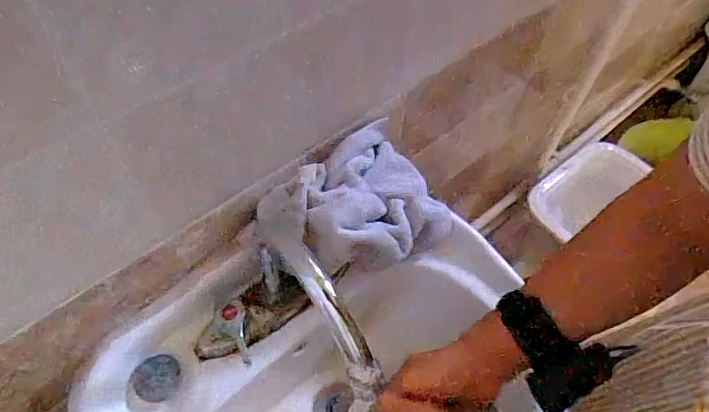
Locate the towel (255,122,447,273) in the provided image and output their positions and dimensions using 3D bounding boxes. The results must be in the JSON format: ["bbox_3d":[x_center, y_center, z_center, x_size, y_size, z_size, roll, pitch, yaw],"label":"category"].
[{"bbox_3d":[0.007,0.004,0.498,0.132,0.106,0.201,40,65,21],"label":"towel"}]

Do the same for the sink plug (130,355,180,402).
[{"bbox_3d":[-0.192,0.165,0.457,0.042,0.004,0.042,5,78,-26],"label":"sink plug"}]

